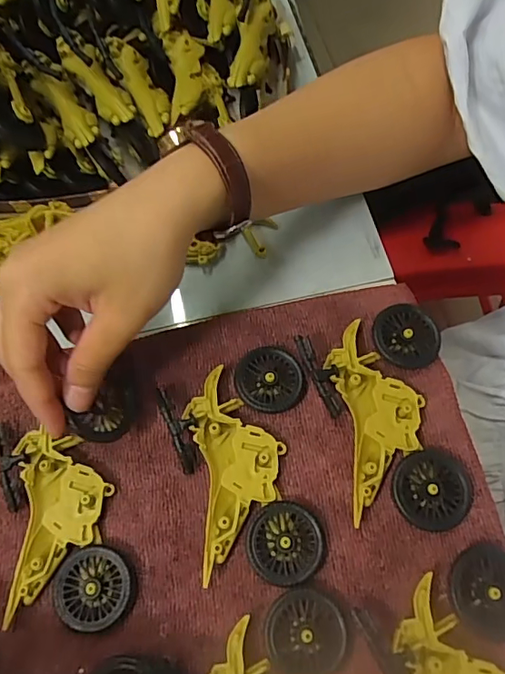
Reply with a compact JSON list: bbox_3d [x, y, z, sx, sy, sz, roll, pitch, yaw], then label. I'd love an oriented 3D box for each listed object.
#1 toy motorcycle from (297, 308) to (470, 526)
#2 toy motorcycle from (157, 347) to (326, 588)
[{"bbox_3d":[0.072,0.040,0.271,0.073,0.015,0.114,-10,65,-2],"label":"toy motorcycle"},{"bbox_3d":[-0.001,0.065,0.265,0.074,0.014,0.113,-15,65,-4],"label":"toy motorcycle"}]

